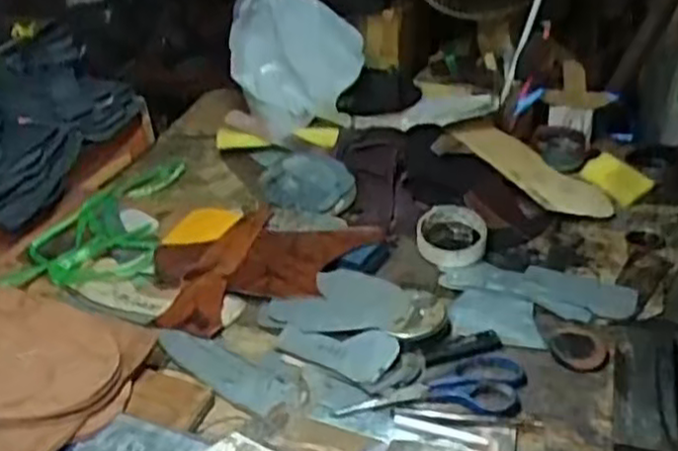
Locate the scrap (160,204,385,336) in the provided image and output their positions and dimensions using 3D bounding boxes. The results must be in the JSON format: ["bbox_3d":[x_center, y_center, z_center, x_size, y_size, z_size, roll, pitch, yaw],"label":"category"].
[{"bbox_3d":[-0.085,0.033,0.881,0.271,0.022,0.195,-14,31,-12],"label":"scrap"}]

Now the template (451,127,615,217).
[{"bbox_3d":[0.264,-0.079,0.988,0.233,0.023,0.090,36,48,23],"label":"template"}]

